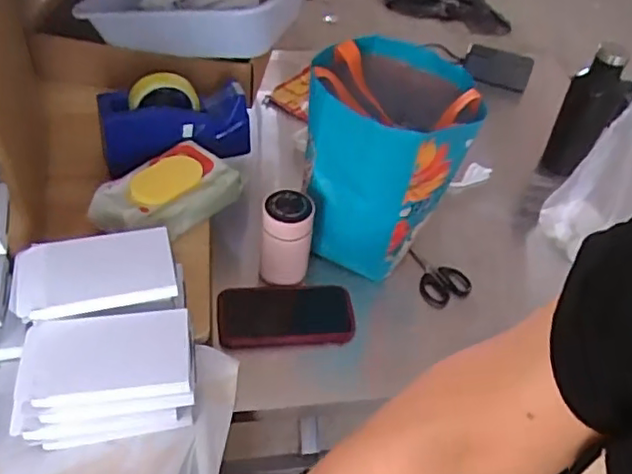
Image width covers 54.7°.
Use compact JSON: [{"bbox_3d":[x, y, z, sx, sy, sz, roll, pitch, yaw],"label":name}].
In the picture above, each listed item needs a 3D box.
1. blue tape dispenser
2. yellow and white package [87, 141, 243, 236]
[{"bbox_3d":[-0.191,-0.156,0.841,0.198,0.117,0.063,-12,48,-18],"label":"blue tape dispenser"},{"bbox_3d":[-0.192,-0.059,0.787,0.106,0.055,0.184,36,52,25],"label":"yellow and white package"}]

